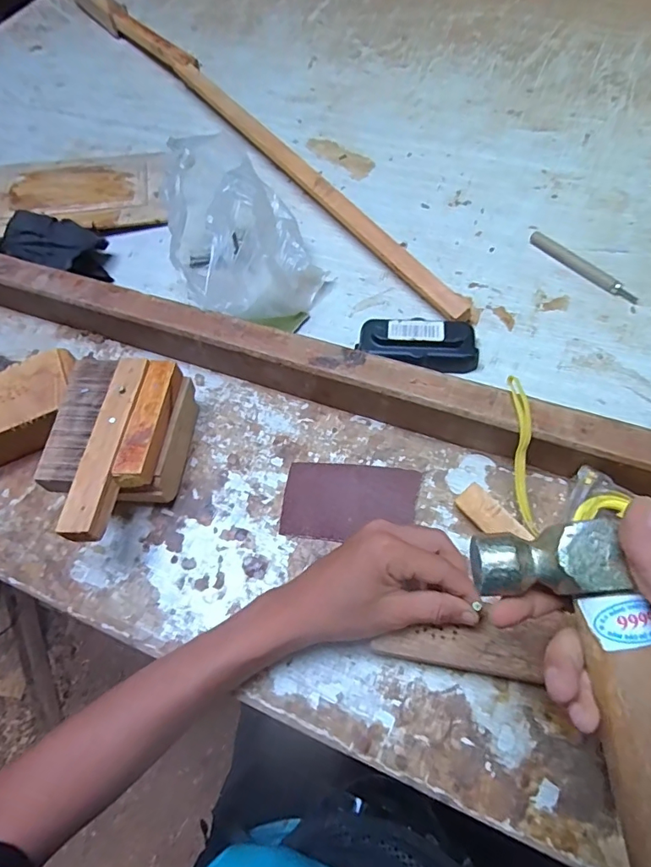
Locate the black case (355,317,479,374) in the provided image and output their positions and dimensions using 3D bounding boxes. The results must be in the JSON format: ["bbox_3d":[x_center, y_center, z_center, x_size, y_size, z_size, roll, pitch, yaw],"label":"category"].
[{"bbox_3d":[0.086,-0.083,0.439,0.108,0.031,0.047,7,60,8],"label":"black case"}]

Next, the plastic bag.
[{"bbox_3d":[-0.080,-0.193,0.463,0.137,0.115,0.148,-30,62,-16],"label":"plastic bag"}]

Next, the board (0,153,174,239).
[{"bbox_3d":[-0.308,-0.307,0.593,0.222,0.022,0.174,-7,57,-5],"label":"board"}]

